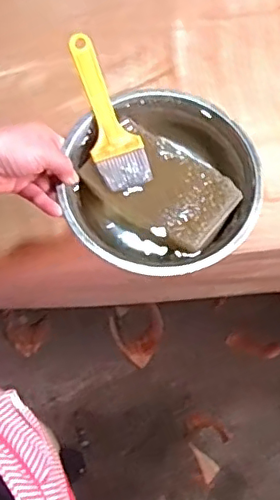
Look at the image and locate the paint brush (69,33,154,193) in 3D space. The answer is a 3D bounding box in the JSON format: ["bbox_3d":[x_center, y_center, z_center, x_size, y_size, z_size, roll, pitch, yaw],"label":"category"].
[{"bbox_3d":[-0.035,-0.134,0.558,0.047,0.014,0.163,-18,75,-7],"label":"paint brush"}]

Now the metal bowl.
[{"bbox_3d":[0.021,-0.064,0.554,0.185,0.052,0.180,0,76,-1],"label":"metal bowl"}]

